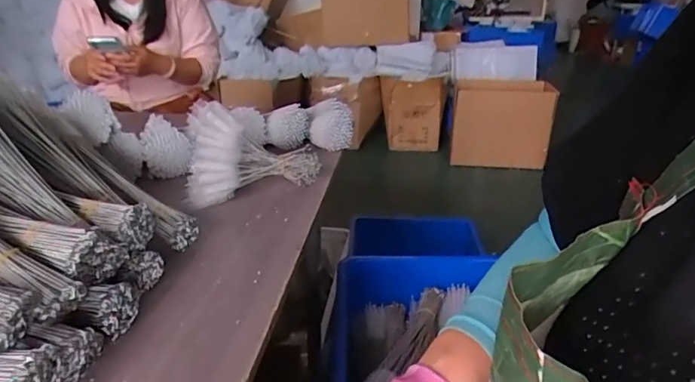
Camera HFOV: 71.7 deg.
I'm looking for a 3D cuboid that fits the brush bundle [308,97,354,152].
[{"bbox_3d":[-0.033,-0.140,1.000,0.096,0.080,0.107,-3,23,-8],"label":"brush bundle"}]

